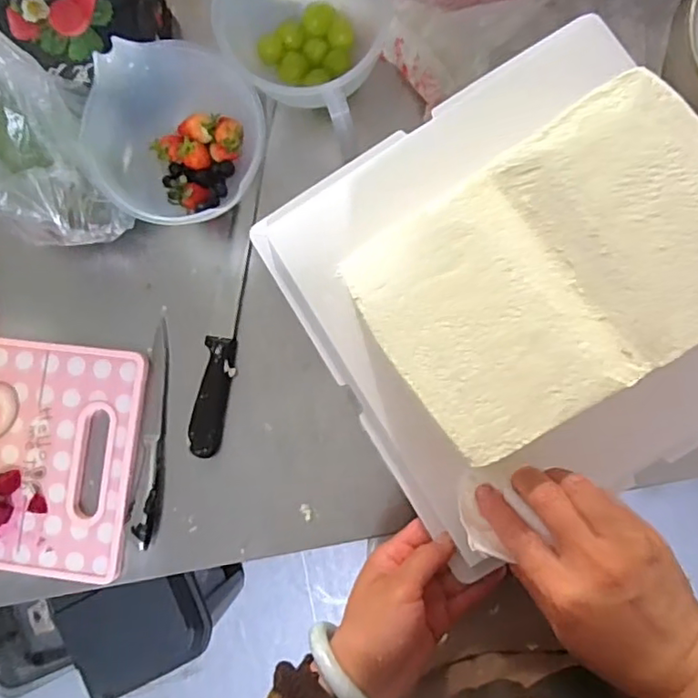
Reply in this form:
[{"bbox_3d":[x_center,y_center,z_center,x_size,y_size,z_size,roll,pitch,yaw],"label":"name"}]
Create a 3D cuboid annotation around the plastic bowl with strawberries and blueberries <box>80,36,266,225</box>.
[{"bbox_3d":[-0.152,-0.191,0.547,0.148,0.083,0.146,-1,85,6],"label":"plastic bowl with strawberries and blueberries"}]

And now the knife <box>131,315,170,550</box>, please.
[{"bbox_3d":[-0.189,0.082,0.575,0.022,0.016,0.216,3,85,6],"label":"knife"}]

